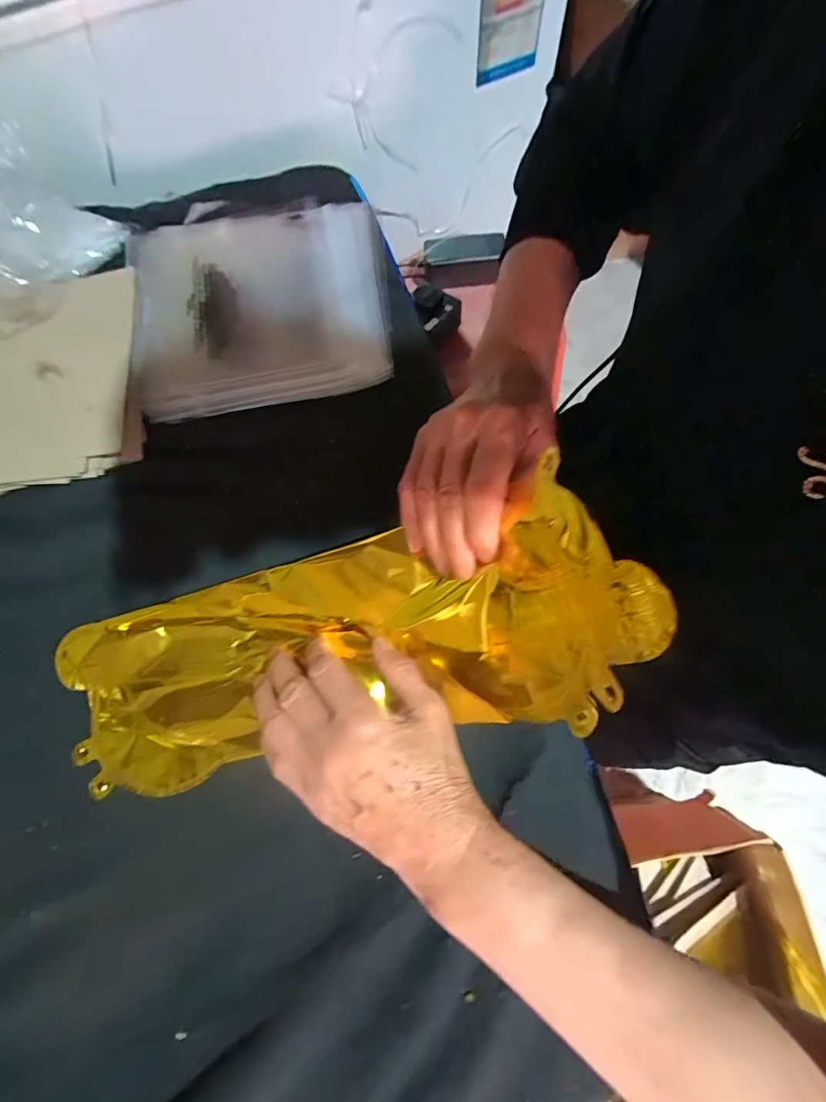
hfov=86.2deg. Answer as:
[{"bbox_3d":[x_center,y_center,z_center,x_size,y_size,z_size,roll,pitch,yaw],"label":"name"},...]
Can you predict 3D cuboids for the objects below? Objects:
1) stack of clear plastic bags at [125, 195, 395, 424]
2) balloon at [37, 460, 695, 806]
[{"bbox_3d":[-0.145,-0.230,0.411,0.234,0.024,0.225,-7,71,2],"label":"stack of clear plastic bags"},{"bbox_3d":[-0.047,0.060,0.276,0.365,0.095,0.151,-11,71,22],"label":"balloon"}]

